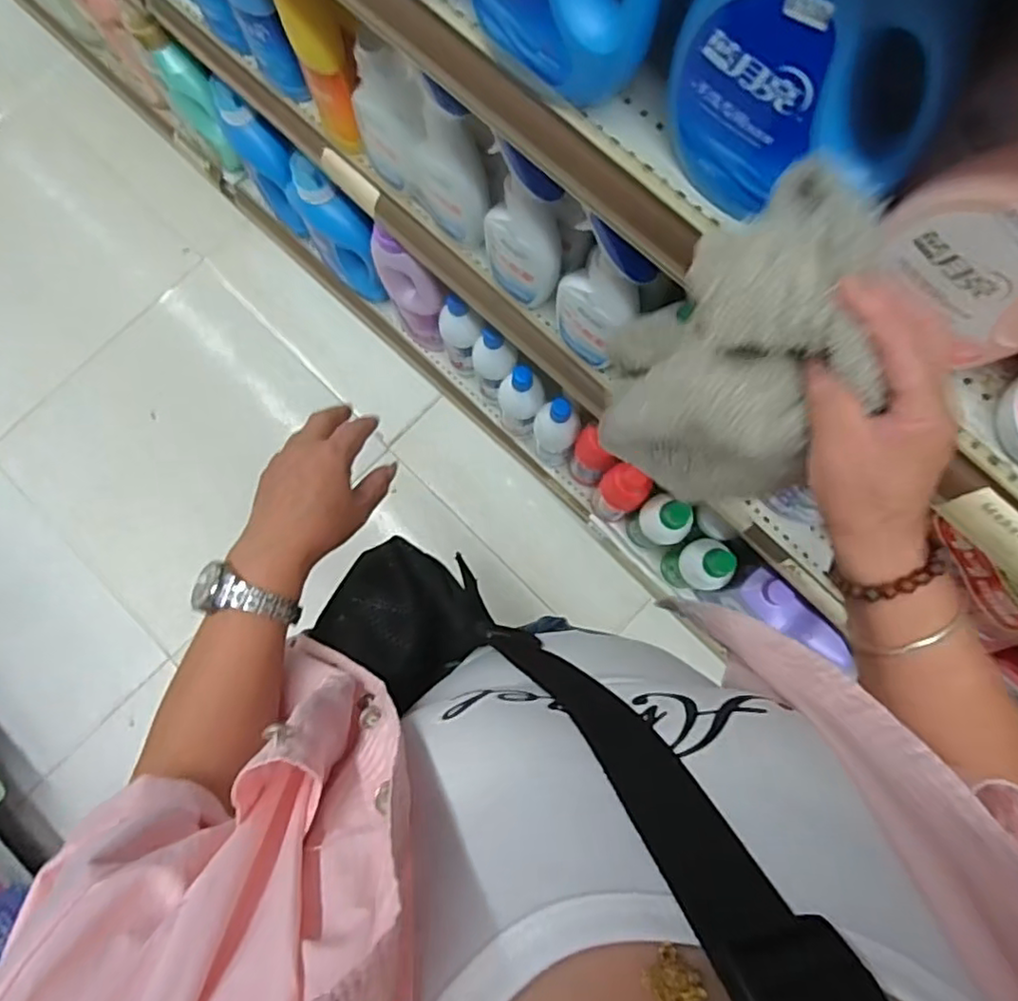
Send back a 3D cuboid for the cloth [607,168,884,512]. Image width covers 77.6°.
[{"bbox_3d":[0.119,-0.065,0.367,0.117,0.227,0.080,23,58,4],"label":"cloth"}]

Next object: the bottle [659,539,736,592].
[{"bbox_3d":[0.285,0.097,0.954,0.065,0.163,0.069,0,82,0],"label":"bottle"}]

